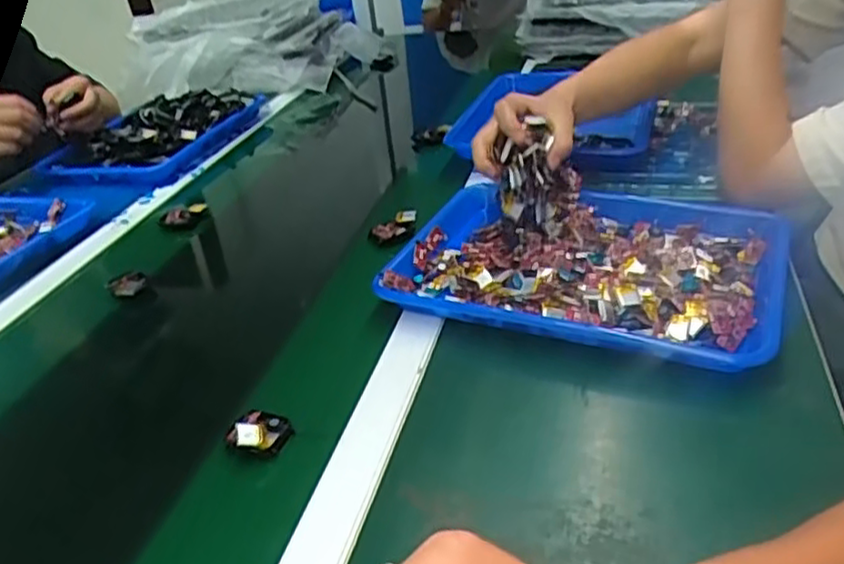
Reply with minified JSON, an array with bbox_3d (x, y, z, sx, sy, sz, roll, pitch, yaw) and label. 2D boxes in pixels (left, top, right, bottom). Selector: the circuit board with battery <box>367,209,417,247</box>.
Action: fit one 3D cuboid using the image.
[{"bbox_3d":[-0.031,-0.057,0.791,0.061,0.024,0.028,-33,37,-14],"label":"circuit board with battery"}]

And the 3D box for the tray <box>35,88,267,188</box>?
[{"bbox_3d":[-0.432,-0.242,1.147,0.252,0.053,0.335,2,35,20],"label":"tray"}]

